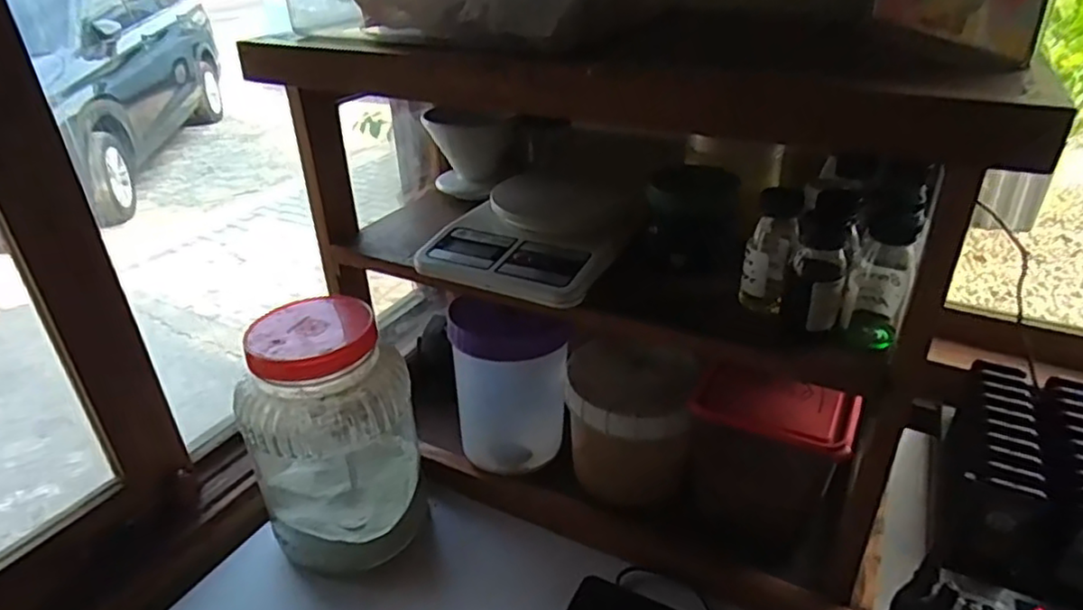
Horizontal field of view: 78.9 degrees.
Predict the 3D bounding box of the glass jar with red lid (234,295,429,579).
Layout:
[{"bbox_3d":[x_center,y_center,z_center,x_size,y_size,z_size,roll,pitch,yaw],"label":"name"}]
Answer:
[{"bbox_3d":[-0.192,0.131,0.621,0.123,0.244,0.128,-1,31,0],"label":"glass jar with red lid"}]

